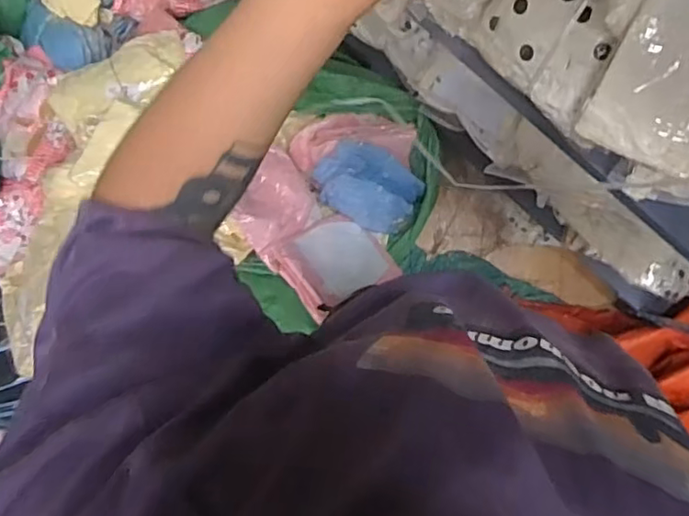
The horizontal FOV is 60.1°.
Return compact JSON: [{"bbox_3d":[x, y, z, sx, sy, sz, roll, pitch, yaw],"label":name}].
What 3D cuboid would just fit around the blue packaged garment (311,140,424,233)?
[{"bbox_3d":[0.055,-0.168,1.424,0.250,0.063,0.213,30,124,-16],"label":"blue packaged garment"}]

